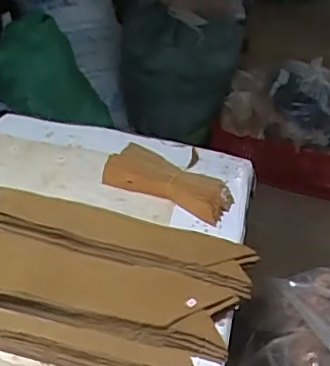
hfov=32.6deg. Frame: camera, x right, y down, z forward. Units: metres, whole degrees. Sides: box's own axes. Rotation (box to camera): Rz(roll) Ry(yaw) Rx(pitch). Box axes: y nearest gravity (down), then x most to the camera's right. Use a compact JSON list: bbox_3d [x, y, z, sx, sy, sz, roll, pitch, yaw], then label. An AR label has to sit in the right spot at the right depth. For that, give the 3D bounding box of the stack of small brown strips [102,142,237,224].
[{"bbox_3d":[0.004,-0.003,0.573,0.133,0.020,0.060,22,37,21],"label":"stack of small brown strips"}]

